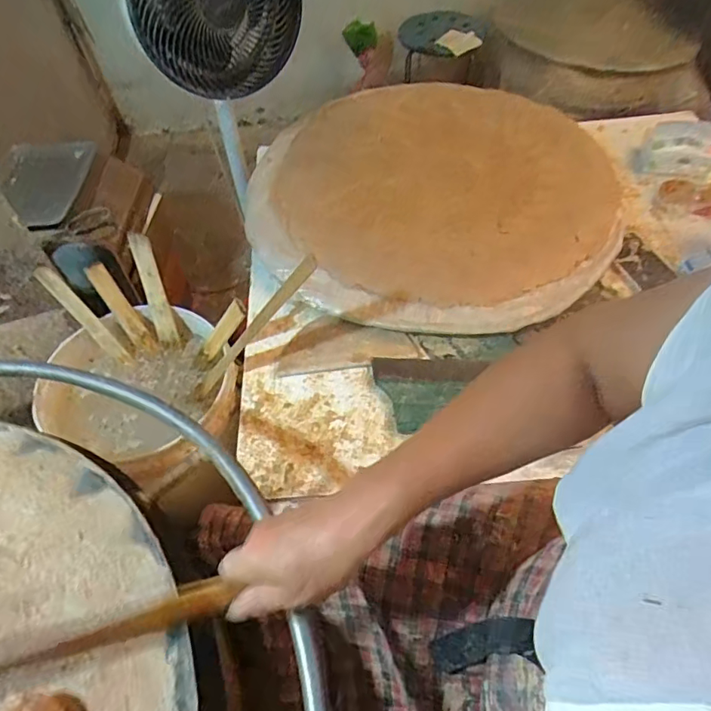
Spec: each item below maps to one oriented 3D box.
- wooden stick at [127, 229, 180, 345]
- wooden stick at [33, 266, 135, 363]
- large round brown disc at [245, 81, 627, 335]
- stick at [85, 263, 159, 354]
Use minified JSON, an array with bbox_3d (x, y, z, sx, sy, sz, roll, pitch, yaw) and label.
[{"bbox_3d":[-0.322,-0.104,0.830,0.034,0.180,0.014,-12,24,-6],"label":"wooden stick"},{"bbox_3d":[-0.422,-0.062,0.818,0.026,0.185,0.024,1,45,50],"label":"wooden stick"},{"bbox_3d":[0.127,-0.327,0.957,0.671,0.064,0.599,18,58,15],"label":"large round brown disc"},{"bbox_3d":[-0.375,-0.074,0.843,0.030,0.160,0.017,-38,21,-21],"label":"stick"}]

